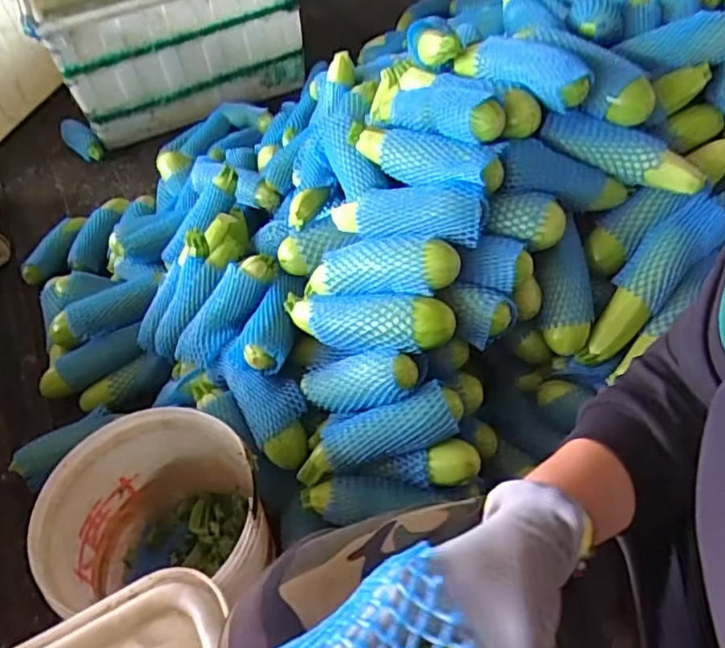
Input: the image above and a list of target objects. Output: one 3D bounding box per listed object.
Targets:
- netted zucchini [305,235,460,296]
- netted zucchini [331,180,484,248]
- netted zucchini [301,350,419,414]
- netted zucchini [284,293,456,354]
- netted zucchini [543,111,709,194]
[{"bbox_3d":[0.013,-0.070,0.793,0.224,0.056,0.061,-3,44,32],"label":"netted zucchini"},{"bbox_3d":[0.054,-0.142,0.805,0.208,0.062,0.067,6,47,30],"label":"netted zucchini"},{"bbox_3d":[-0.012,0.076,0.799,0.183,0.055,0.060,-15,38,38],"label":"netted zucchini"},{"bbox_3d":[-0.004,-0.006,0.806,0.243,0.061,0.073,5,47,32],"label":"netted zucchini"},{"bbox_3d":[0.353,-0.235,0.840,0.224,0.054,0.070,24,53,4],"label":"netted zucchini"}]

